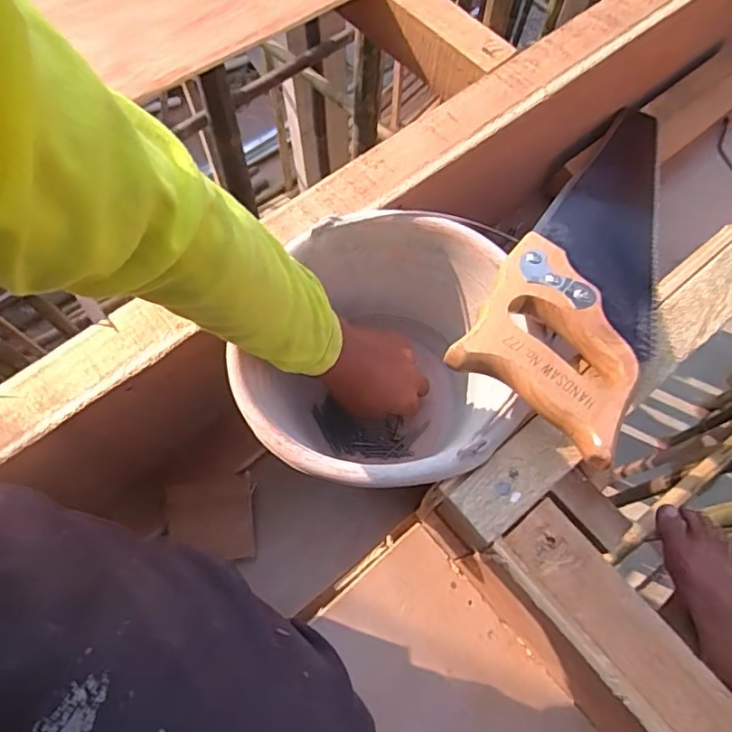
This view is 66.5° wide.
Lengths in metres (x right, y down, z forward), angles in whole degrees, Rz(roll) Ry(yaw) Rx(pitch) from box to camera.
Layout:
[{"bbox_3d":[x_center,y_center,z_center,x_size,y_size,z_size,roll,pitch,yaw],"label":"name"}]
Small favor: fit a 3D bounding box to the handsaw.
[{"bbox_3d":[0.207,-0.119,0.500,0.119,0.021,0.483,27,50,8],"label":"handsaw"}]

